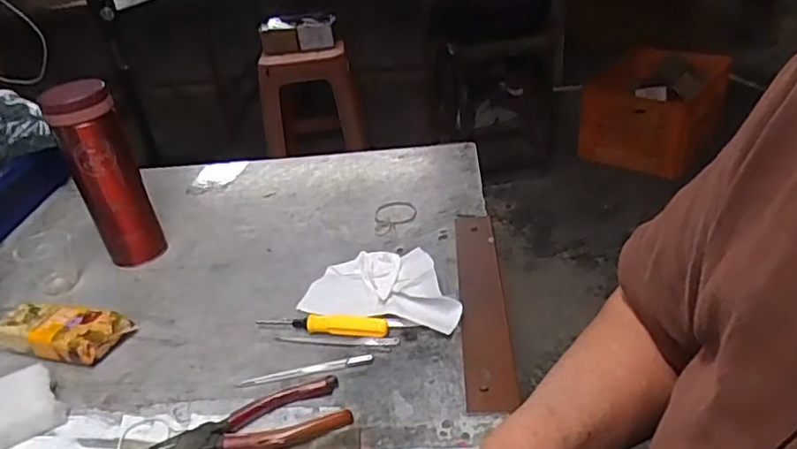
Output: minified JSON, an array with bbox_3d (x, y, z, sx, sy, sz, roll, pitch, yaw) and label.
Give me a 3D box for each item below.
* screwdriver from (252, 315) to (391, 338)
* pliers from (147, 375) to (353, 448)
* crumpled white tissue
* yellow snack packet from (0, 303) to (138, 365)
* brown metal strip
[{"bbox_3d":[-0.067,0.085,0.513,0.117,0.013,0.017,2,32,14],"label":"screwdriver"},{"bbox_3d":[-0.113,0.149,0.425,0.151,0.014,0.047,-17,33,-15],"label":"pliers"},{"bbox_3d":[-0.013,0.048,0.548,0.144,0.034,0.097,2,33,15],"label":"crumpled white tissue"},{"bbox_3d":[-0.300,0.097,0.532,0.109,0.035,0.047,3,33,16],"label":"yellow snack packet"},{"bbox_3d":[0.074,0.063,0.530,0.038,0.007,0.252,-4,31,6],"label":"brown metal strip"}]

